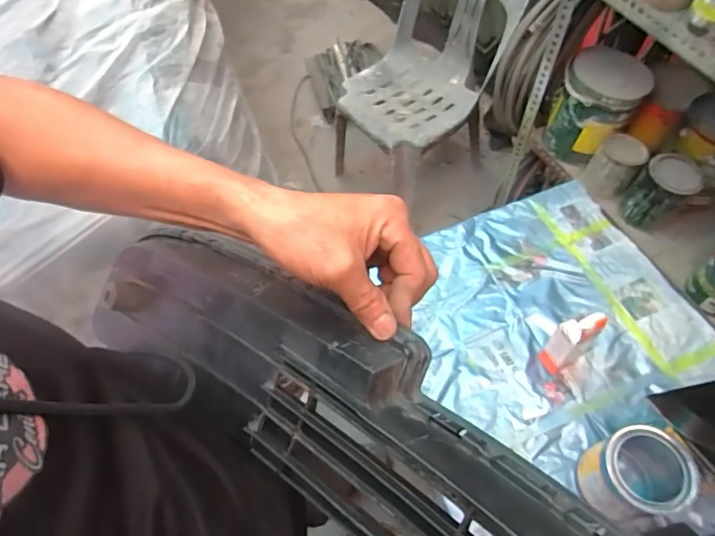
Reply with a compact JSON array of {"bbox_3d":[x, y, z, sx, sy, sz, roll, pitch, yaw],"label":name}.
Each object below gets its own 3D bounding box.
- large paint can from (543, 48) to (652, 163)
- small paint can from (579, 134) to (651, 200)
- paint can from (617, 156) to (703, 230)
[{"bbox_3d":[0.542,-0.371,1.103,0.157,0.225,0.163,0,58,0],"label":"large paint can"},{"bbox_3d":[0.573,-0.221,1.089,0.095,0.136,0.087,0,58,0],"label":"small paint can"},{"bbox_3d":[0.641,-0.153,1.034,0.105,0.156,0.104,-39,66,-22],"label":"paint can"}]

